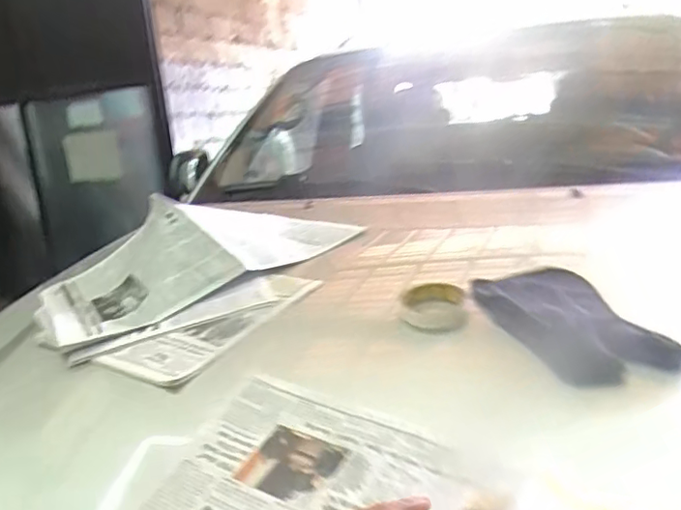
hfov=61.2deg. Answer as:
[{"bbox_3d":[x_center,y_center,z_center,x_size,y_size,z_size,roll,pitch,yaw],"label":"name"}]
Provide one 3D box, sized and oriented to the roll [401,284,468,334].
[{"bbox_3d":[0.117,0.066,0.711,0.078,0.035,0.083,-3,13,6],"label":"roll"}]

